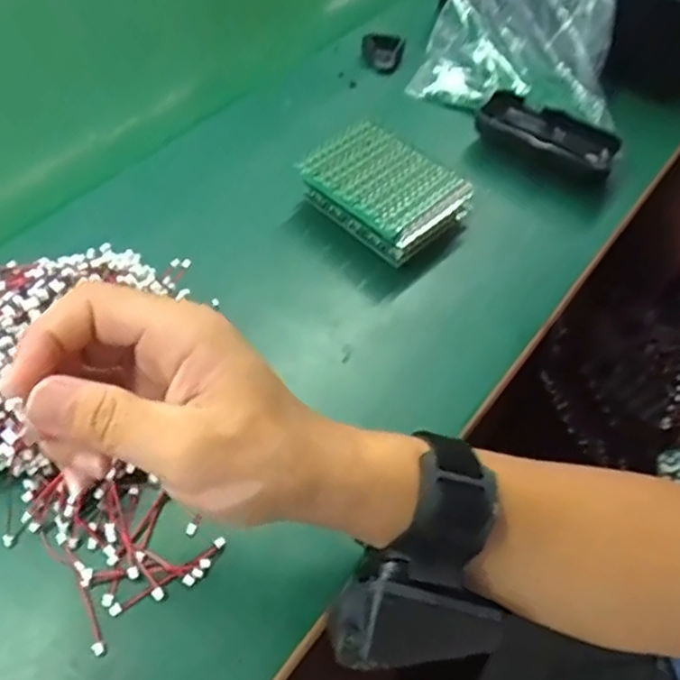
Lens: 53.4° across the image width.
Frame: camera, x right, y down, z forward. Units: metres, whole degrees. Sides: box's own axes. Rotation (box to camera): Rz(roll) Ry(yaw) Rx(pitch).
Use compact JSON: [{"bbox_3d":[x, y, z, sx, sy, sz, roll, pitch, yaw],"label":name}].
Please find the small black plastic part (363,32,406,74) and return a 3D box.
[{"bbox_3d":[0.037,-0.253,0.591,0.035,0.020,0.040,8,53,1],"label":"small black plastic part"}]

